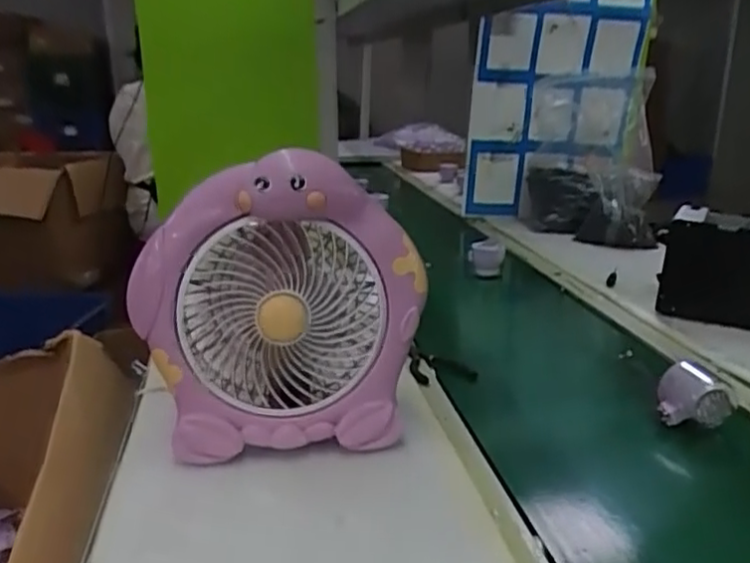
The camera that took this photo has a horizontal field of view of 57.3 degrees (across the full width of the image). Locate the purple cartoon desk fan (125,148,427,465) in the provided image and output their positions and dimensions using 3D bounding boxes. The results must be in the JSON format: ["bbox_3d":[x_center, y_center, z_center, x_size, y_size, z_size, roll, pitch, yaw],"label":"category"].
[{"bbox_3d":[-0.091,0.030,0.672,0.263,0.277,0.142,-1,17,-3],"label":"purple cartoon desk fan"}]

